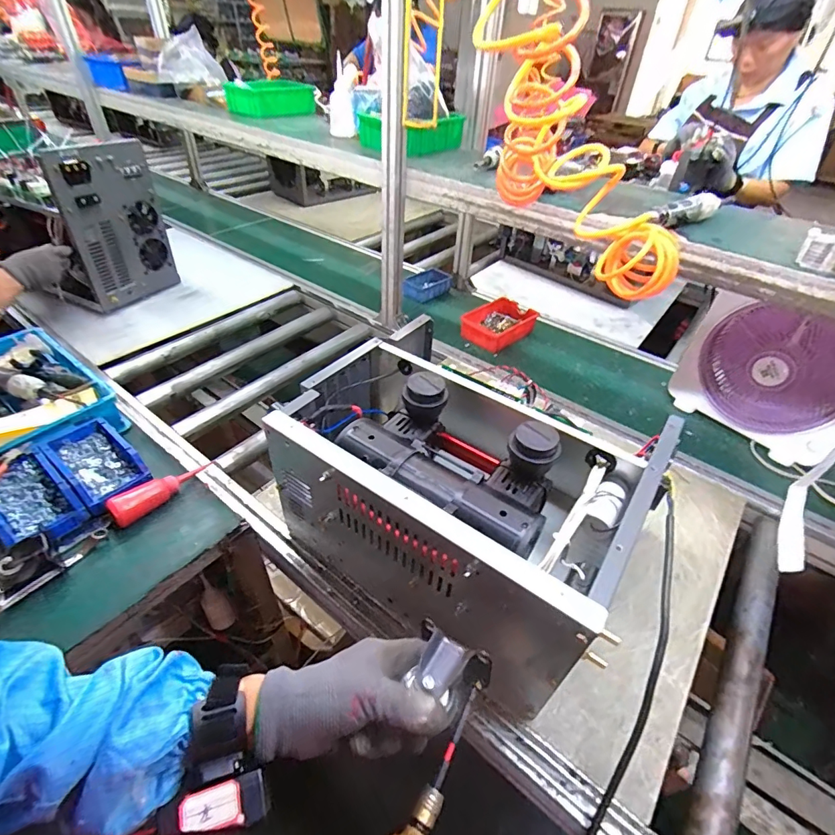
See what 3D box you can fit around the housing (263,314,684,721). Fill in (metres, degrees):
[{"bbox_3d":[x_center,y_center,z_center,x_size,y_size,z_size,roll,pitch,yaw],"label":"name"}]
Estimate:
[{"bbox_3d":[0.060,0.098,0.679,0.469,0.278,0.384,25,46,22],"label":"housing"}]

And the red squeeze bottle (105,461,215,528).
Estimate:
[{"bbox_3d":[-0.427,0.119,0.761,0.045,0.040,0.169,32,49,27],"label":"red squeeze bottle"}]

